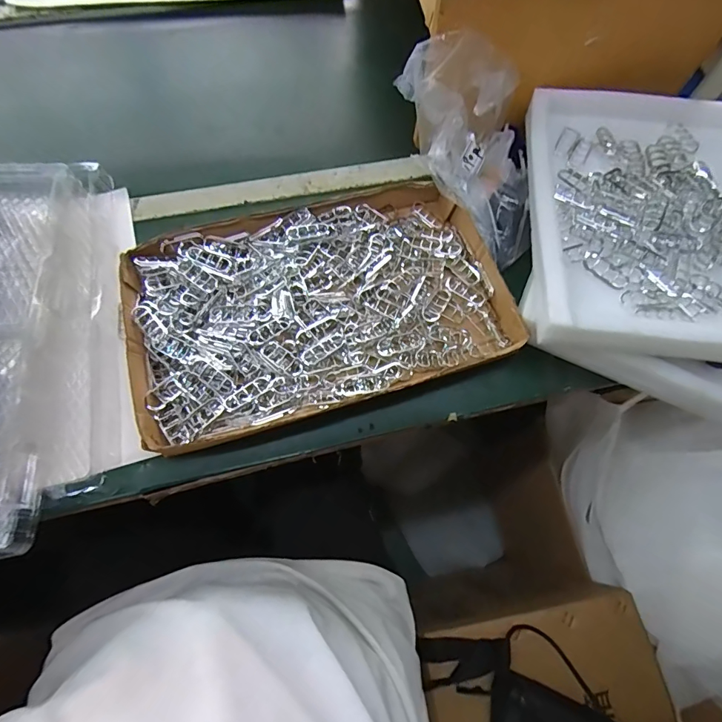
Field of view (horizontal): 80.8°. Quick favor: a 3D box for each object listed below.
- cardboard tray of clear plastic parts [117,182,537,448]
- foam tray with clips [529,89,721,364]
[{"bbox_3d":[-0.050,-0.073,0.507,0.423,0.033,0.265,-16,70,-9],"label":"cardboard tray of clear plastic parts"},{"bbox_3d":[0.361,-0.181,0.502,0.298,0.061,0.364,7,68,0],"label":"foam tray with clips"}]

